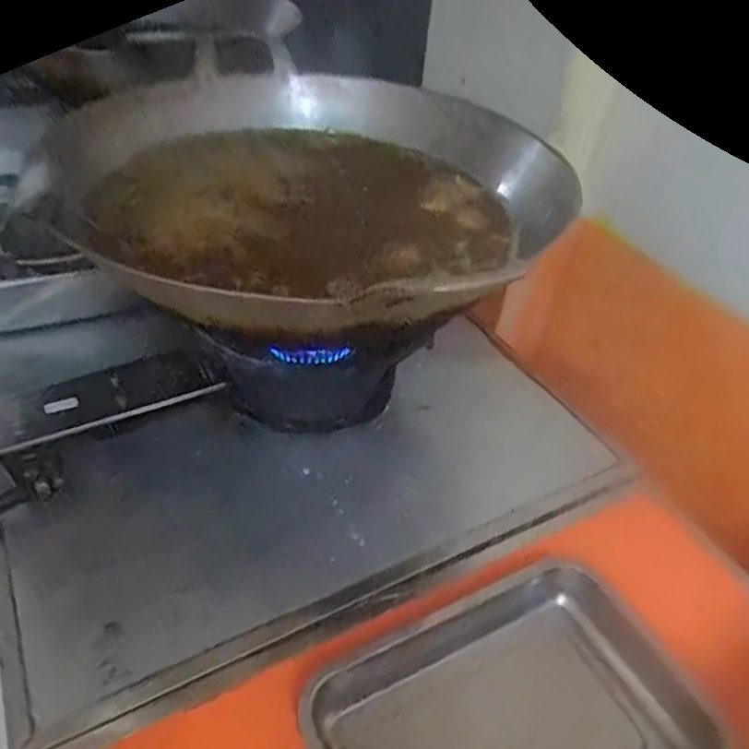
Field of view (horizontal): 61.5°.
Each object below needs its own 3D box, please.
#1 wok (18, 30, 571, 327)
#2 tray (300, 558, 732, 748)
[{"bbox_3d":[-0.090,-0.248,0.760,0.508,0.136,0.470,-6,43,-14],"label":"wok"},{"bbox_3d":[0.119,0.289,0.518,0.310,0.053,0.214,-17,46,-25],"label":"tray"}]

